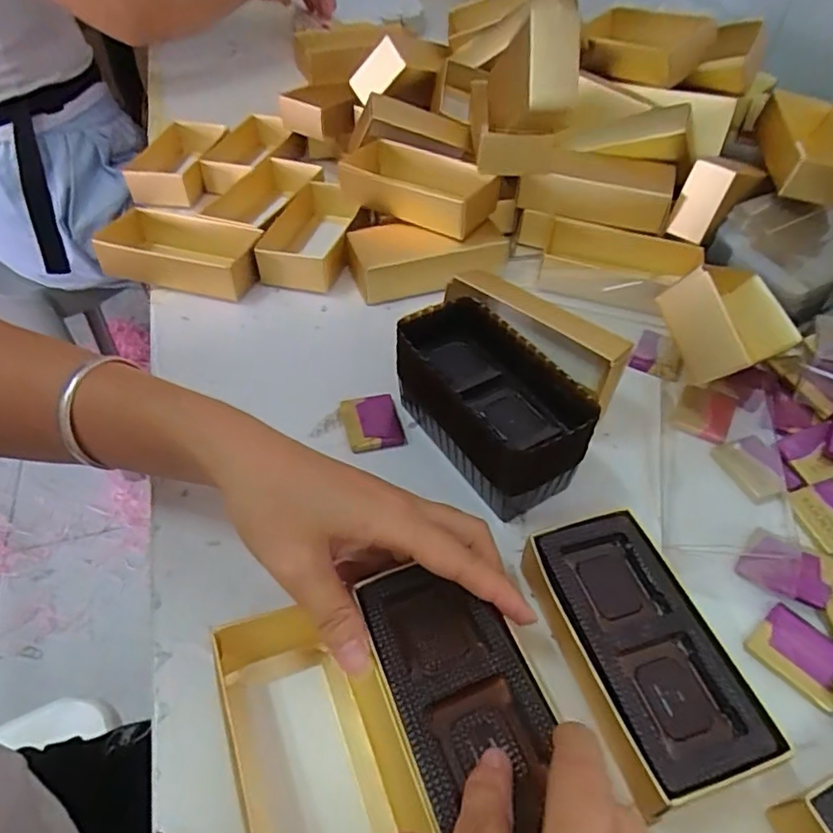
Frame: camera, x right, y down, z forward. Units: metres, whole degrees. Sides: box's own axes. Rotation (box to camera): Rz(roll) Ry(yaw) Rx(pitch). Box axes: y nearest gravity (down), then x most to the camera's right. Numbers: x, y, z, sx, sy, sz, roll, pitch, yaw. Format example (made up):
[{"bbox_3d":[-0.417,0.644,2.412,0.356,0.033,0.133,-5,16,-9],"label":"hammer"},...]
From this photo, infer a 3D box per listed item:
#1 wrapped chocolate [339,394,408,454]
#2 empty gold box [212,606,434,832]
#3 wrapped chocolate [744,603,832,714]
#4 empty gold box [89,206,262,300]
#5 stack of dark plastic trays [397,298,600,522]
[{"bbox_3d":[-0.027,0.004,0.366,0.034,0.009,0.042,-13,49,-11],"label":"wrapped chocolate"},{"bbox_3d":[-0.038,0.135,0.234,0.062,0.028,0.122,-18,50,-15],"label":"empty gold box"},{"bbox_3d":[0.175,0.107,0.272,0.031,0.006,0.039,-34,56,-27],"label":"wrapped chocolate"},{"bbox_3d":[-0.189,-0.129,0.470,0.134,0.035,0.070,9,48,9],"label":"empty gold box"},{"bbox_3d":[0.038,-0.007,0.339,0.059,0.063,0.117,-27,53,-22],"label":"stack of dark plastic trays"}]

